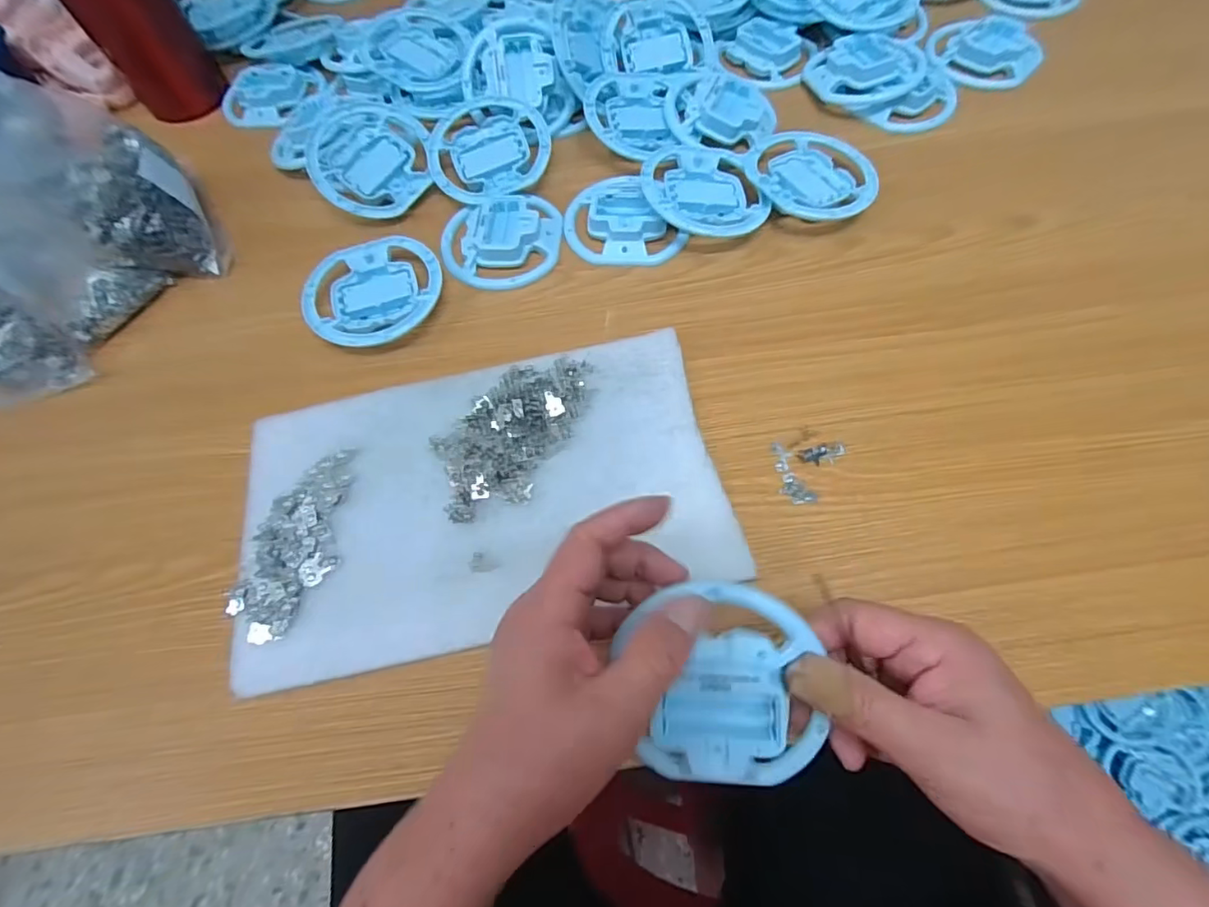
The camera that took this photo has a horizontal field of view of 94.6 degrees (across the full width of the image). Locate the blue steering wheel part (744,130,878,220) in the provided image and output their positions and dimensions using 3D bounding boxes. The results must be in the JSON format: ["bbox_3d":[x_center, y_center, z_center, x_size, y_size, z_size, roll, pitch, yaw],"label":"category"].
[{"bbox_3d":[0.168,-0.222,0.451,0.093,0.024,0.099,-1,64,3],"label":"blue steering wheel part"}]

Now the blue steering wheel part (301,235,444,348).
[{"bbox_3d":[-0.176,-0.123,0.432,0.101,0.024,0.105,-21,65,-7],"label":"blue steering wheel part"}]

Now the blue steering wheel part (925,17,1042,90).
[{"bbox_3d":[0.352,-0.377,0.522,0.074,0.020,0.095,-30,66,-11],"label":"blue steering wheel part"}]

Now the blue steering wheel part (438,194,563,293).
[{"bbox_3d":[-0.084,-0.172,0.451,0.096,0.019,0.080,-6,64,0],"label":"blue steering wheel part"}]

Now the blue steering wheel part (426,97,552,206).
[{"bbox_3d":[-0.099,-0.261,0.478,0.102,0.021,0.114,-14,64,-3],"label":"blue steering wheel part"}]

